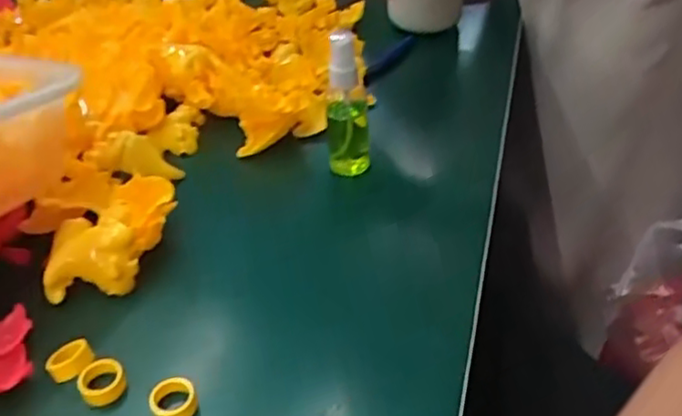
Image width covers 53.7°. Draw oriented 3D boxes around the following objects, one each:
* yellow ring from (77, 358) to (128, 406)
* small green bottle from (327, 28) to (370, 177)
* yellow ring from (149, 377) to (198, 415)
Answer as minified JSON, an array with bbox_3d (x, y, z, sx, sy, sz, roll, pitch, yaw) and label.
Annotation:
[{"bbox_3d":[-0.143,0.104,0.403,0.026,0.013,0.025,-4,39,3],"label":"yellow ring"},{"bbox_3d":[0.004,-0.082,0.540,0.033,0.130,0.031,-5,39,1],"label":"small green bottle"},{"bbox_3d":[-0.097,0.112,0.391,0.026,0.013,0.025,-4,39,3],"label":"yellow ring"}]

